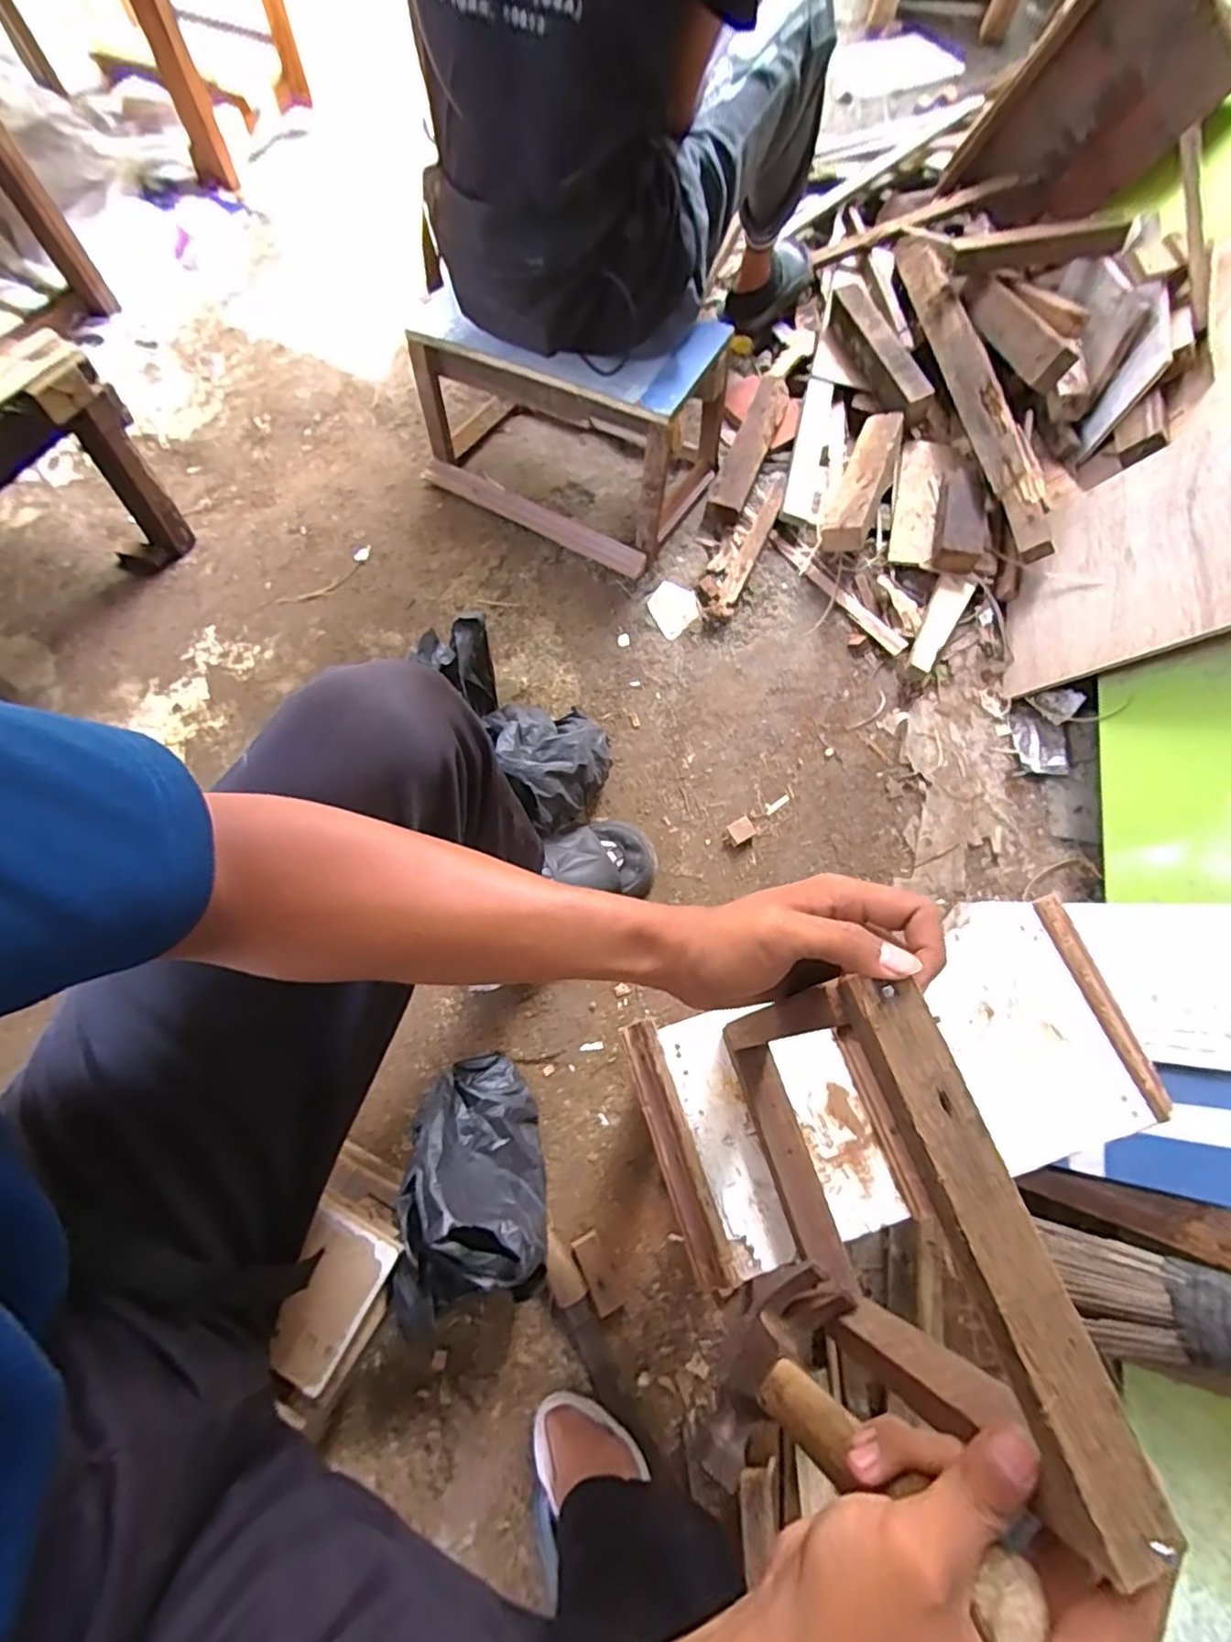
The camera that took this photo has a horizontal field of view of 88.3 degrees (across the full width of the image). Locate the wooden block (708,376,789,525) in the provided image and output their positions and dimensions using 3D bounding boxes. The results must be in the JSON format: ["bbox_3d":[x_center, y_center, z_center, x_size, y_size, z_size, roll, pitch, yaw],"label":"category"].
[{"bbox_3d":[0.235,-0.656,1.112,0.063,0.048,0.307,22,70,6],"label":"wooden block"}]

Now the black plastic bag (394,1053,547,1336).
[{"bbox_3d":[-0.156,0.366,0.653,0.147,0.171,0.224,-10,70,-6],"label":"black plastic bag"}]

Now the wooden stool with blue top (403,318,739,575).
[{"bbox_3d":[-0.085,-0.642,1.010,0.470,0.249,0.276,23,70,6],"label":"wooden stool with blue top"}]

